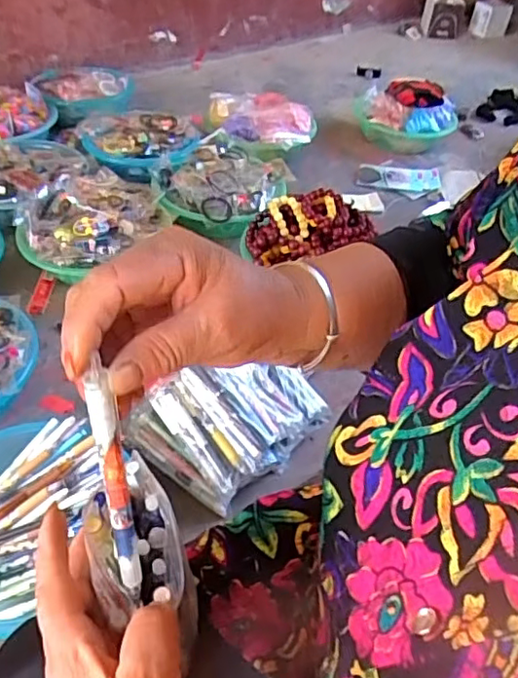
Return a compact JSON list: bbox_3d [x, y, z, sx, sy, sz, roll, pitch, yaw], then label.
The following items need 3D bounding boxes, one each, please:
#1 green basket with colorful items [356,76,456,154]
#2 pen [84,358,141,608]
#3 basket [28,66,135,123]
[{"bbox_3d":[0.341,-0.532,1.361,0.233,0.117,0.187,11,43,6],"label":"green basket with colorful items"},{"bbox_3d":[-0.065,0.072,0.271,0.011,0.135,0.007,-10,28,-16],"label":"pen"},{"bbox_3d":[-0.392,-0.554,1.333,0.216,0.059,0.191,-5,44,-11],"label":"basket"}]

